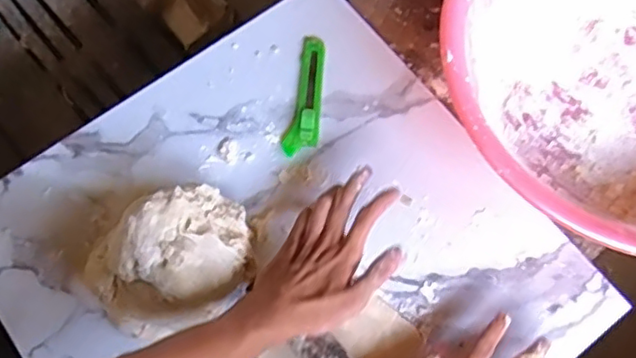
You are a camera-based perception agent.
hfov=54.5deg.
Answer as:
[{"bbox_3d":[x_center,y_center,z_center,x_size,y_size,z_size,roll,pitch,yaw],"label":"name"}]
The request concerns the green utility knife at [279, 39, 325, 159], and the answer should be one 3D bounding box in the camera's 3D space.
[{"bbox_3d":[-0.011,-0.095,0.674,0.034,0.012,0.145,9,69,0],"label":"green utility knife"}]

